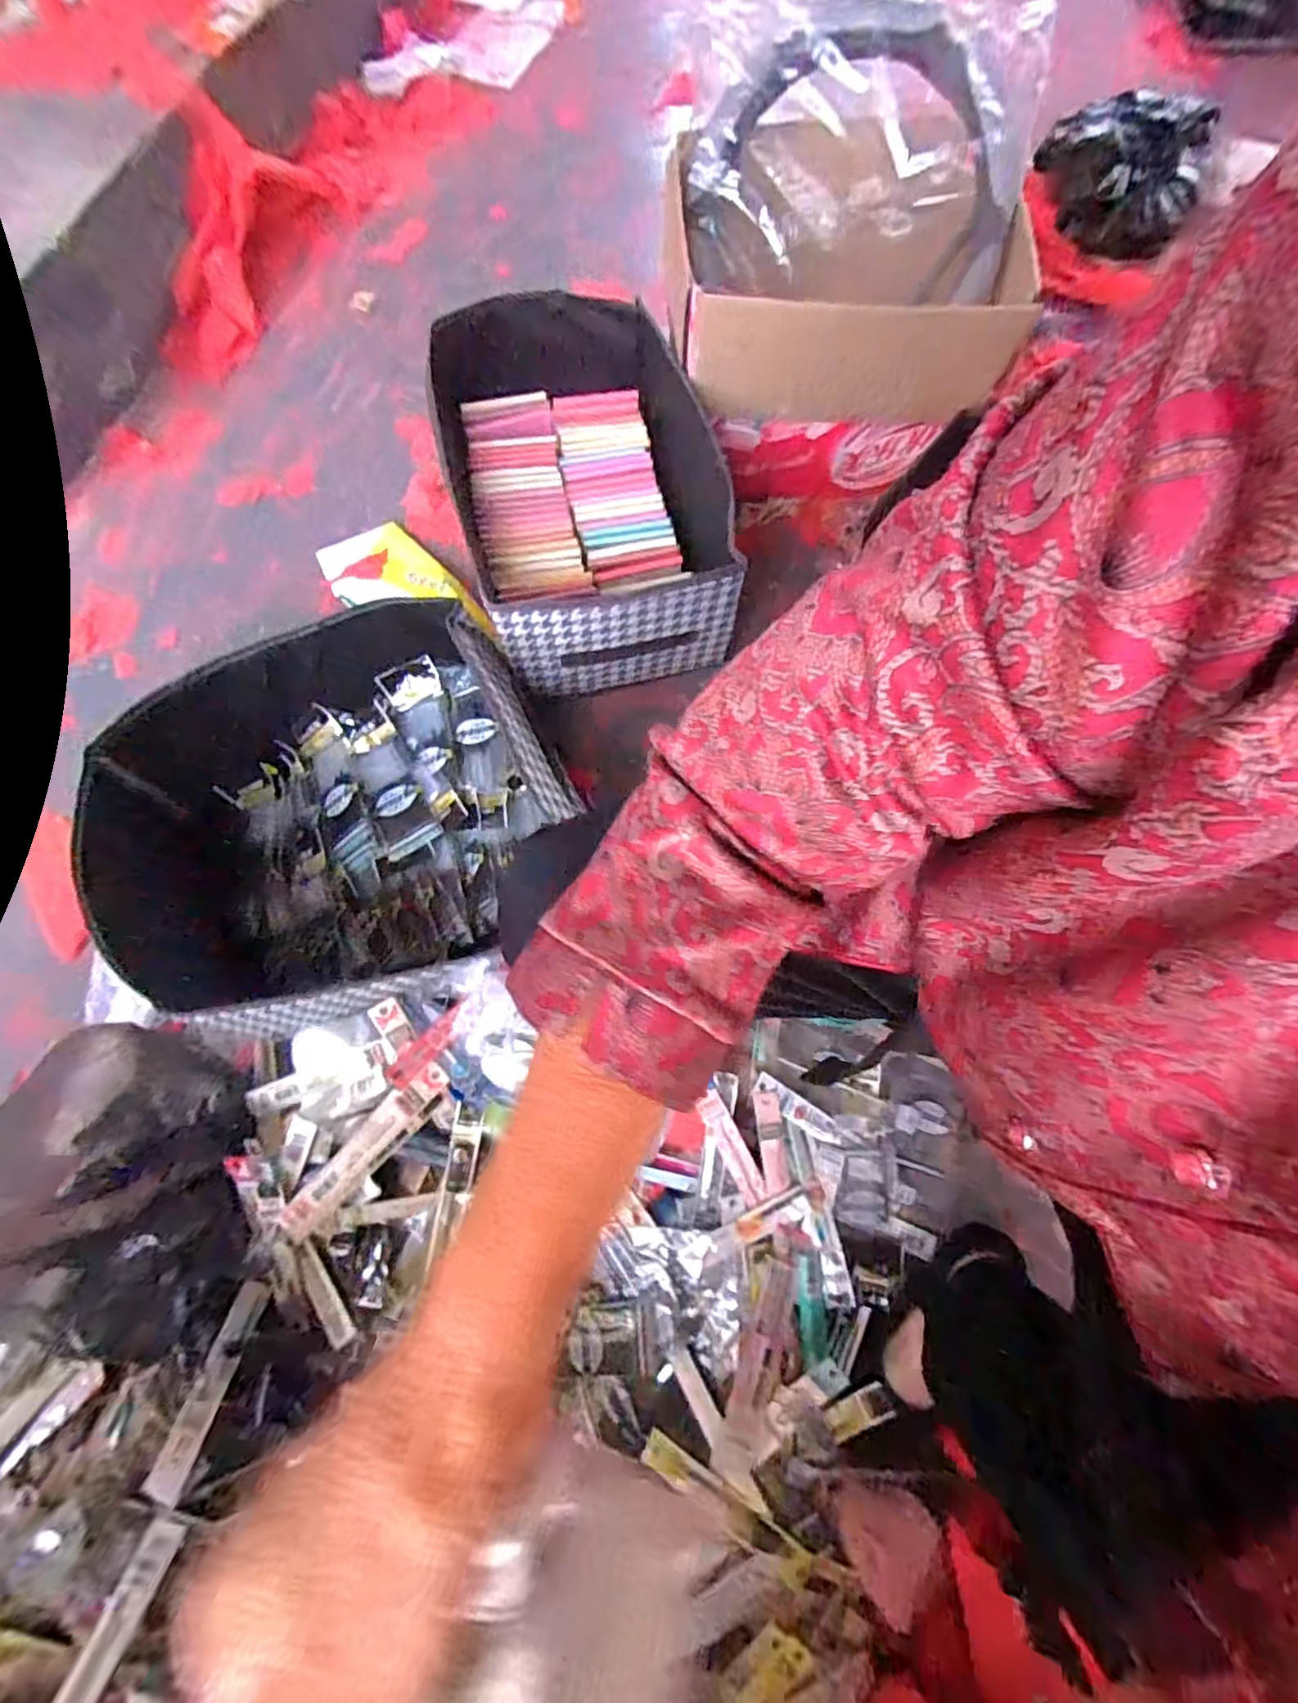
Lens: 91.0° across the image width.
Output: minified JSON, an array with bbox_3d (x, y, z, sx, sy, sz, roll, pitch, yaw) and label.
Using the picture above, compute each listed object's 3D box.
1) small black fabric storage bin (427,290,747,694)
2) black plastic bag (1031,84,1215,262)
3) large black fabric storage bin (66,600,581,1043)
[{"bbox_3d":[-0.088,-0.449,0.783,0.286,0.150,0.479,-13,73,-5],"label":"small black fabric storage bin"},{"bbox_3d":[0.752,-1.090,1.021,0.247,0.088,0.245,29,74,8],"label":"black plastic bag"},{"bbox_3d":[-0.309,-0.033,0.669,0.437,0.149,0.362,-33,76,-11],"label":"large black fabric storage bin"}]

